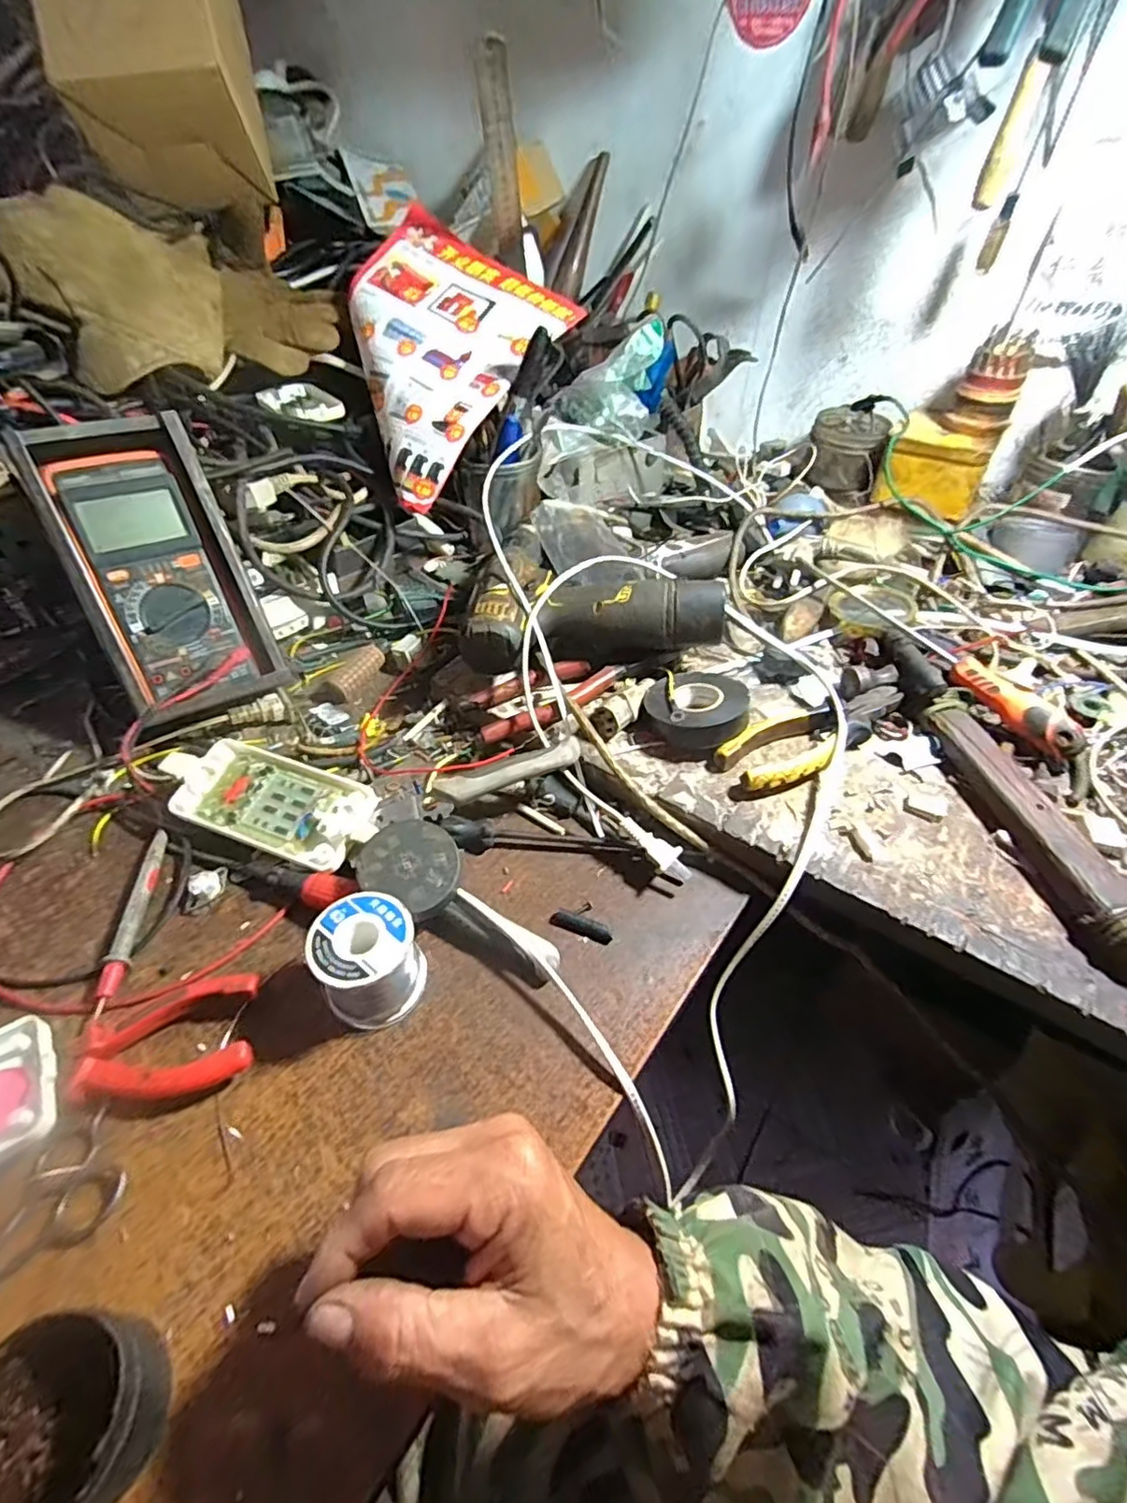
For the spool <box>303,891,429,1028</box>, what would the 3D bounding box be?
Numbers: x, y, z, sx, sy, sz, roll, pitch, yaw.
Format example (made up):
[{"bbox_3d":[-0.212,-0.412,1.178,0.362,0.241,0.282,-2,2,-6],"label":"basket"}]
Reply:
[{"bbox_3d":[-0.104,0.112,0.334,0.051,0.049,0.054,0,47,0],"label":"spool"}]

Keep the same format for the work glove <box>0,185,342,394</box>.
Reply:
[{"bbox_3d":[-0.367,-0.430,0.580,0.298,0.093,0.182,-41,103,-47],"label":"work glove"}]

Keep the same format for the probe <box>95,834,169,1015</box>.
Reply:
[{"bbox_3d":[-0.254,0.098,0.371,0.011,0.016,0.116,-6,47,-7],"label":"probe"}]

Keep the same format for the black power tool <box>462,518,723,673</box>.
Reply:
[{"bbox_3d":[0.017,-0.140,0.516,0.192,0.071,0.186,-1,47,-2],"label":"black power tool"}]

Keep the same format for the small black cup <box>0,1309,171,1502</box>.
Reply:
[{"bbox_3d":[-0.176,0.232,0.215,0.060,0.045,0.056,0,47,0],"label":"small black cup"}]

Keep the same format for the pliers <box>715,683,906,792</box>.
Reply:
[{"bbox_3d":[0.184,-0.014,0.447,0.159,0.024,0.053,-23,51,-21],"label":"pliers"}]

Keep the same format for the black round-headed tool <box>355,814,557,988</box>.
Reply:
[{"bbox_3d":[-0.060,0.089,0.365,0.126,0.031,0.046,35,64,12],"label":"black round-headed tool"}]

